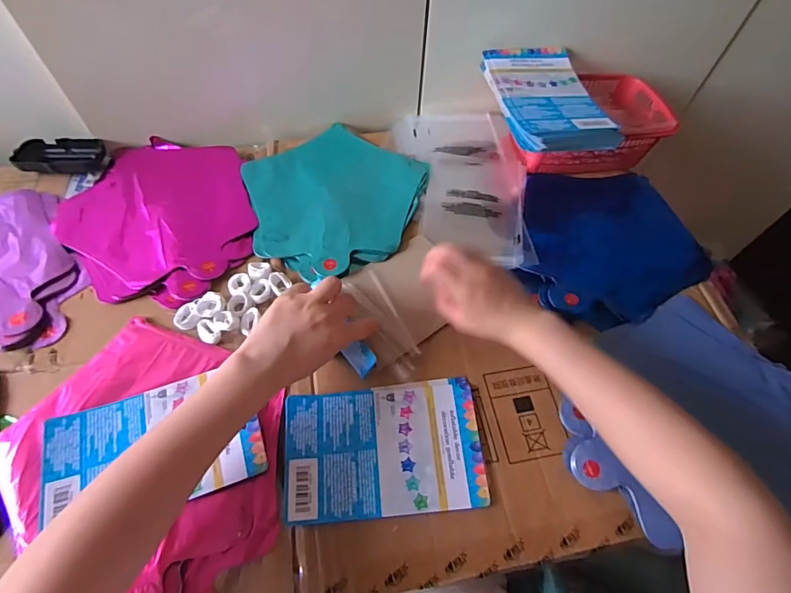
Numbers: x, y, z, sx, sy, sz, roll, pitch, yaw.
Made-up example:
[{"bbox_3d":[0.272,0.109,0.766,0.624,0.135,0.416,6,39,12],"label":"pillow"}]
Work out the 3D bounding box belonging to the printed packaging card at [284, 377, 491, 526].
[{"bbox_3d":[-0.010,0.141,0.414,0.181,0.007,0.117,-3,60,-5],"label":"printed packaging card"}]

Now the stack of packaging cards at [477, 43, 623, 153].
[{"bbox_3d":[0.196,-0.262,0.571,0.125,0.026,0.190,-11,61,-9],"label":"stack of packaging cards"}]

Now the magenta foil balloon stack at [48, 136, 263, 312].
[{"bbox_3d":[-0.299,-0.102,0.555,0.223,0.017,0.270,-16,62,-12],"label":"magenta foil balloon stack"}]

